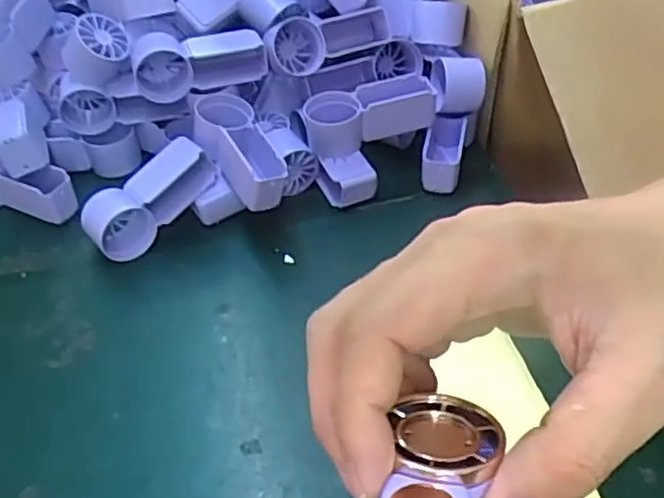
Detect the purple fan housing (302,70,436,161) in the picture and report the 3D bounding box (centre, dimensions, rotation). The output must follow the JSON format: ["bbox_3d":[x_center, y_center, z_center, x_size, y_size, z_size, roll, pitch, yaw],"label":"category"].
[{"bbox_3d":[0.026,-0.095,0.491,0.093,0.040,0.037,-16,45,-13],"label":"purple fan housing"}]

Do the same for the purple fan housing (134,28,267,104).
[{"bbox_3d":[-0.096,-0.133,0.494,0.094,0.037,0.030,-6,44,-2],"label":"purple fan housing"}]

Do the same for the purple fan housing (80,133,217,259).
[{"bbox_3d":[-0.121,-0.035,0.458,0.090,0.034,0.033,-41,51,-3],"label":"purple fan housing"}]

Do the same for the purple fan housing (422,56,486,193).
[{"bbox_3d":[0.088,-0.089,0.500,0.038,0.076,0.080,6,45,10],"label":"purple fan housing"}]

